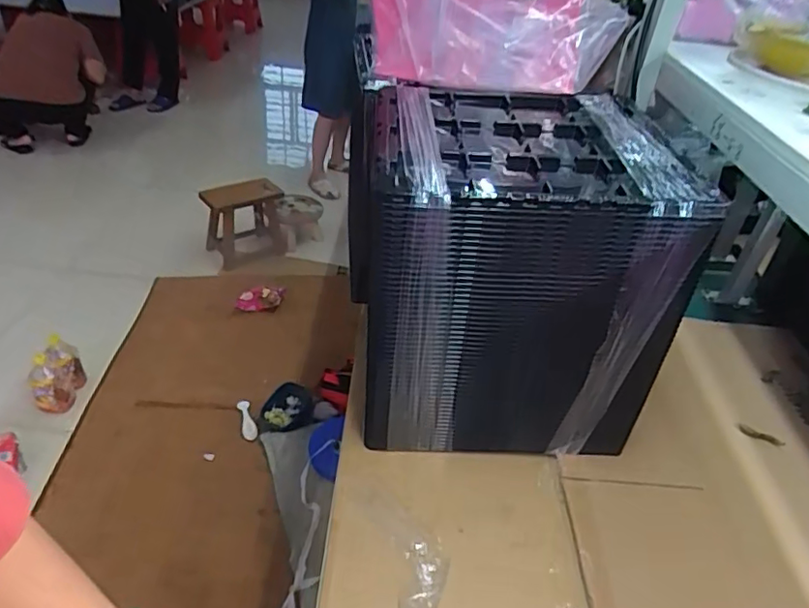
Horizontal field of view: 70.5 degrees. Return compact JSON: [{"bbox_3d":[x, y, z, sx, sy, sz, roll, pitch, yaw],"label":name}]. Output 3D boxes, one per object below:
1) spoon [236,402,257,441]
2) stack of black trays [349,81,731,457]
[{"bbox_3d":[-0.488,0.364,1.778,0.046,0.021,0.147,-9,39,-19],"label":"spoon"},{"bbox_3d":[0.124,-0.046,0.839,0.412,0.420,0.348,5,37,-1],"label":"stack of black trays"}]

